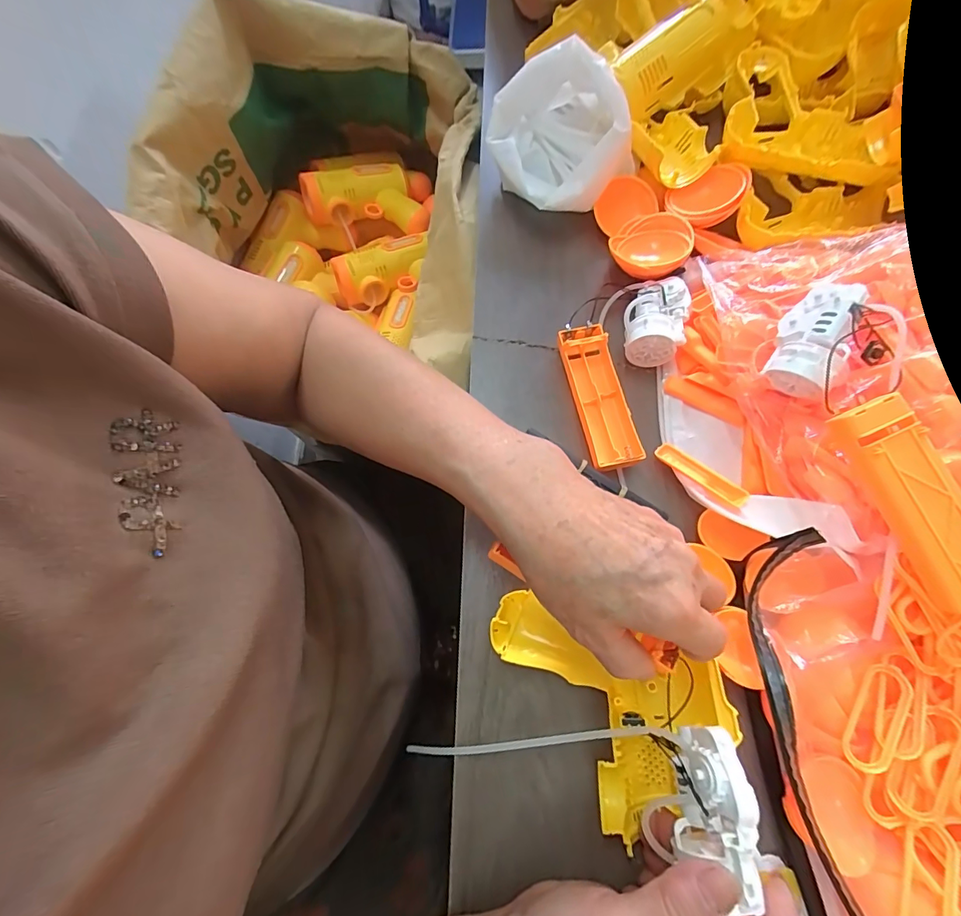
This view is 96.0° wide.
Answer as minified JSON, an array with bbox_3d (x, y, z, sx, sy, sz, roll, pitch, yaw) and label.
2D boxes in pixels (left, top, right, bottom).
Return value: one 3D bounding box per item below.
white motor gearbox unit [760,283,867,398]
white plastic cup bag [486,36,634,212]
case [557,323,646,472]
[{"bbox_3d":[0.207,-0.073,0.269,0.030,0.041,0.071,34,80,-26],"label":"white motor gearbox unit"},{"bbox_3d":[0.066,-0.269,0.365,0.108,0.069,0.112,-24,71,-6],"label":"white plastic cup bag"},{"bbox_3d":[0.087,-0.046,0.315,0.037,0.020,0.110,-11,70,-2],"label":"case"}]

